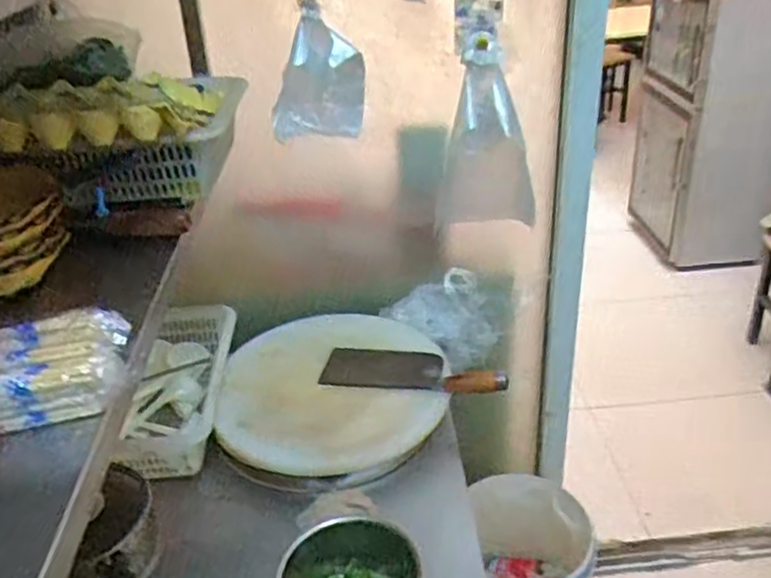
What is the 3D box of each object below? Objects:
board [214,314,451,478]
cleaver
[{"bbox_3d":[-0.081,0.161,1.101,0.340,0.053,0.339,-3,31,2],"label":"board"},{"bbox_3d":[0.043,0.121,1.100,0.297,0.034,0.104,9,34,21],"label":"cleaver"}]

